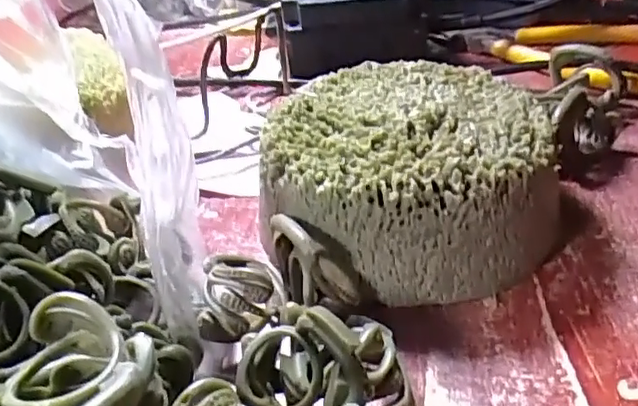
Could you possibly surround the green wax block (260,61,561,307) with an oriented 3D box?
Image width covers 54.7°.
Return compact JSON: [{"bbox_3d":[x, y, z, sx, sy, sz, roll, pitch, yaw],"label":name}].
[{"bbox_3d":[0.032,-0.011,0.223,0.098,0.046,0.099,-1,34,8],"label":"green wax block"}]

